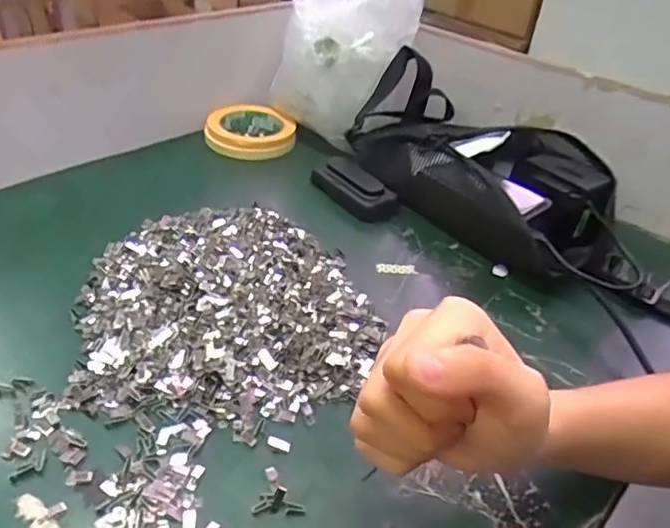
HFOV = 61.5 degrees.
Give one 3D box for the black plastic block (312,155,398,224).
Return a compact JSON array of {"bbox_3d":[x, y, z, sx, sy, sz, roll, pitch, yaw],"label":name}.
[{"bbox_3d":[0.019,-0.084,0.597,0.103,0.033,0.041,32,44,30],"label":"black plastic block"}]

